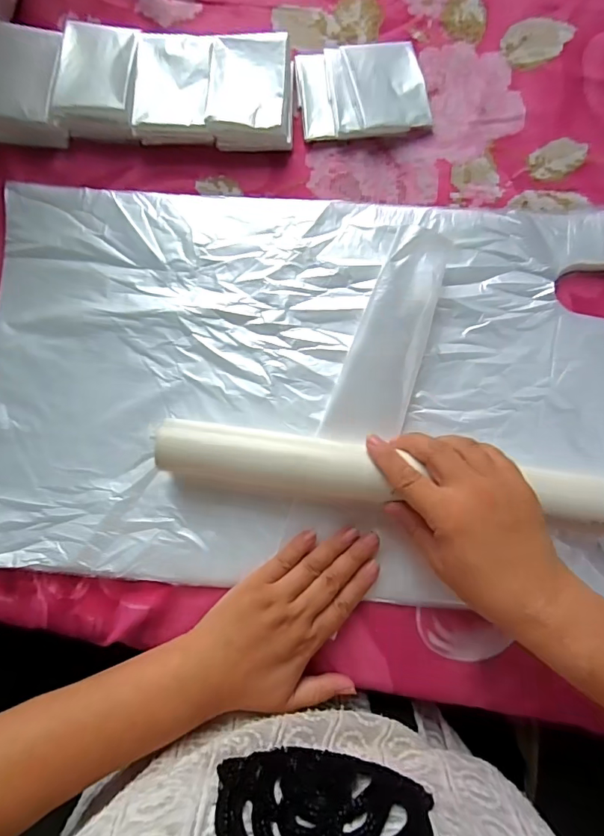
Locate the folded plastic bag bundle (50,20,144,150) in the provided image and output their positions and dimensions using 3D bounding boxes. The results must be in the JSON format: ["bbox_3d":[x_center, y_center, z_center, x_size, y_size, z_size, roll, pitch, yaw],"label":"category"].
[{"bbox_3d":[-0.172,-0.289,0.390,0.069,0.029,0.090,4,83,4],"label":"folded plastic bag bundle"}]

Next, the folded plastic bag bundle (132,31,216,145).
[{"bbox_3d":[-0.107,-0.283,0.386,0.063,0.029,0.085,0,82,4],"label":"folded plastic bag bundle"}]

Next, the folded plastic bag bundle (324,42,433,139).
[{"bbox_3d":[0.065,-0.279,0.382,0.079,0.016,0.082,-8,82,3],"label":"folded plastic bag bundle"}]

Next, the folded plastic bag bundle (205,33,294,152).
[{"bbox_3d":[-0.042,-0.274,0.381,0.066,0.028,0.087,3,82,4],"label":"folded plastic bag bundle"}]

